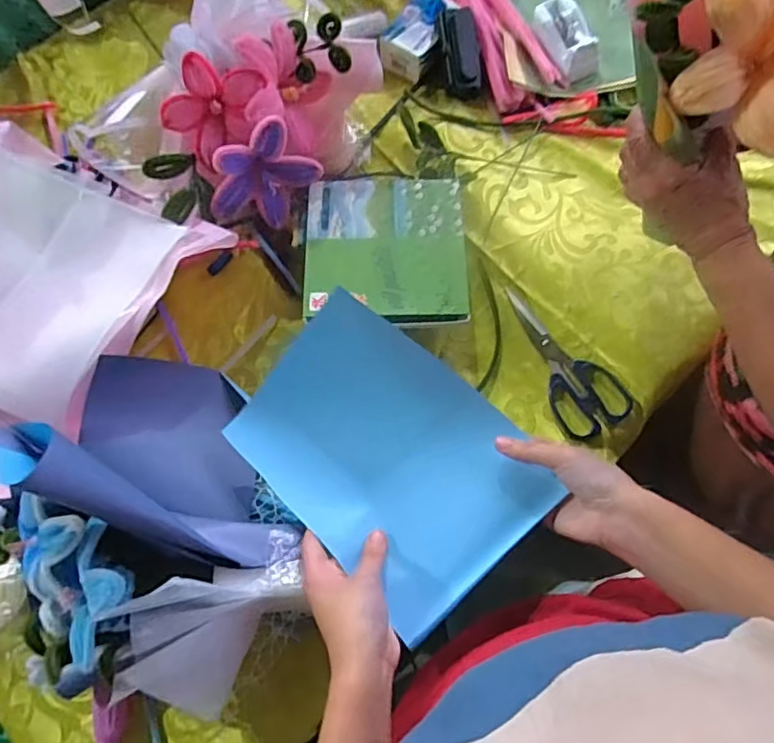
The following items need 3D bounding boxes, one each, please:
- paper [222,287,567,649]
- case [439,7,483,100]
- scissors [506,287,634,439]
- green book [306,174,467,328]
[{"bbox_3d":[-0.001,0.073,0.475,0.240,0.029,0.177,44,96,7],"label":"paper"},{"bbox_3d":[0.094,-0.406,0.725,0.049,0.027,0.107,-8,91,-3],"label":"case"},{"bbox_3d":[0.183,-0.016,0.606,0.073,0.013,0.175,-27,76,-8],"label":"scissors"},{"bbox_3d":[-0.001,-0.134,0.613,0.168,0.007,0.180,-1,68,1],"label":"green book"}]

